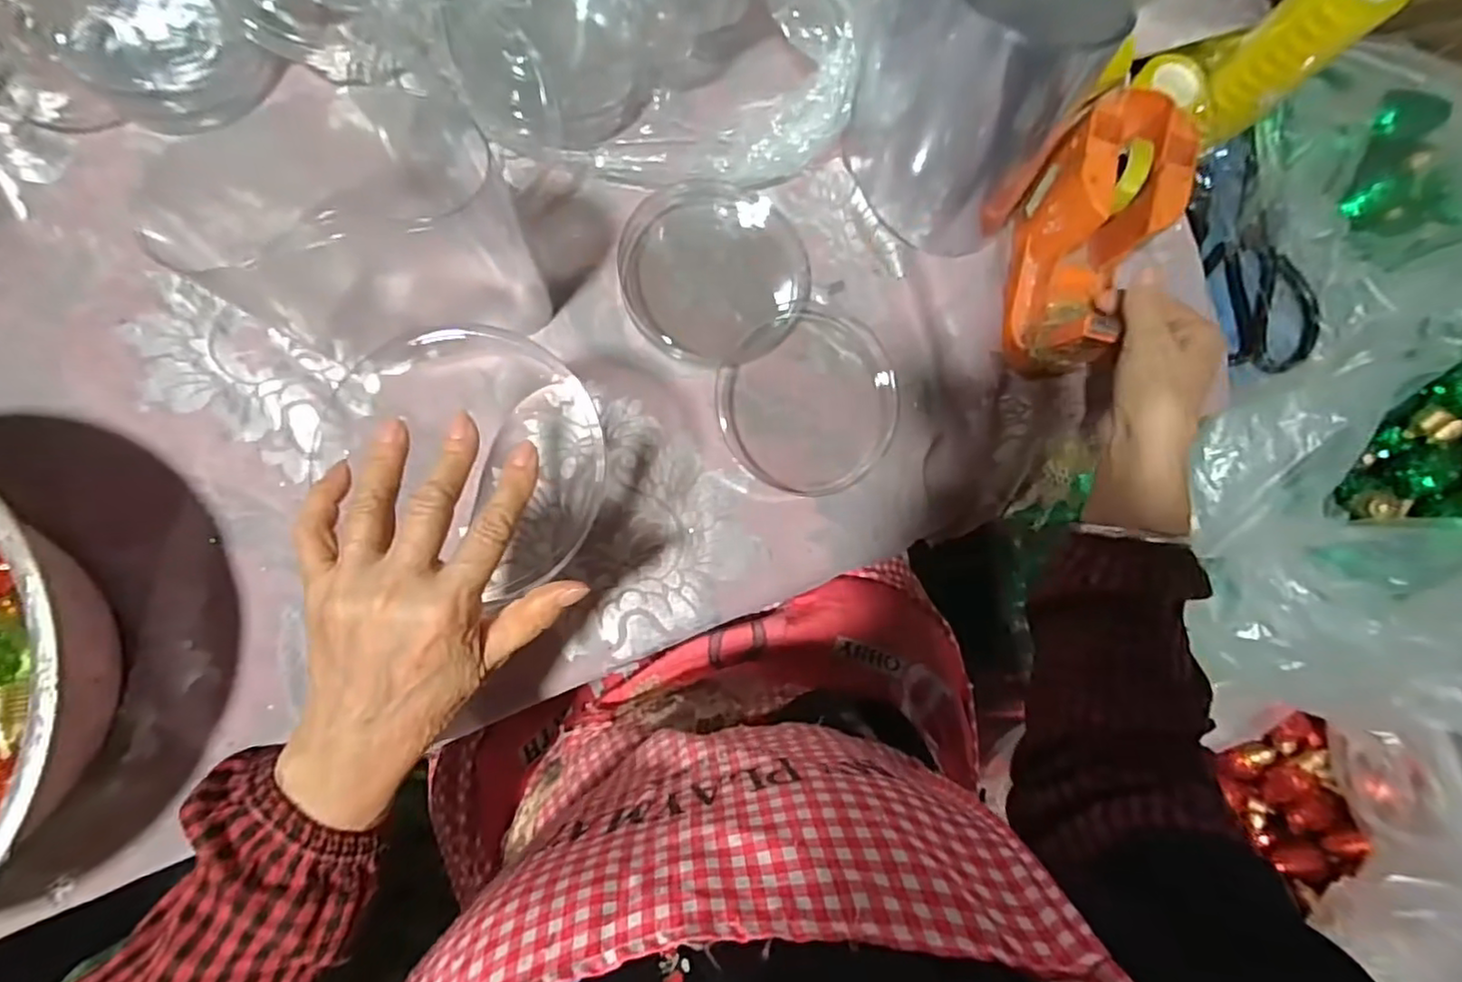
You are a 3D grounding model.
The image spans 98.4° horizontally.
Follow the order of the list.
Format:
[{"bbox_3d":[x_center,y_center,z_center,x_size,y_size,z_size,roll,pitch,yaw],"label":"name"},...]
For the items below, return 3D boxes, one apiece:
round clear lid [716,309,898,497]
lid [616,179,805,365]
[{"bbox_3d":[0.053,-0.062,0.440,0.120,0.006,0.126,1,82,-2],"label":"round clear lid"},{"bbox_3d":[-0.012,-0.154,0.445,0.131,0.009,0.127,0,82,-2],"label":"lid"}]

